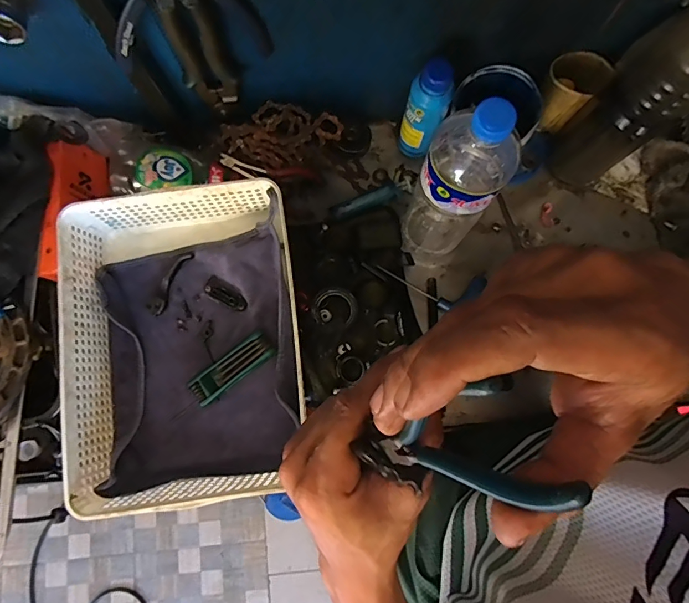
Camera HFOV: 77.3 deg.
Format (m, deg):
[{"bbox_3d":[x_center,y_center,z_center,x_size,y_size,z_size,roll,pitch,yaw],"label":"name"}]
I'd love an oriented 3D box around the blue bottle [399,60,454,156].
[{"bbox_3d":[0.097,-0.228,0.525,0.047,0.154,0.038,32,82,6],"label":"blue bottle"}]

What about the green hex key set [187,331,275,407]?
[{"bbox_3d":[-0.132,0.079,0.508,0.102,0.013,0.033,-37,81,-6],"label":"green hex key set"}]

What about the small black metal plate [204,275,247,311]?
[{"bbox_3d":[-0.145,-0.010,0.530,0.059,0.004,0.023,33,82,6],"label":"small black metal plate"}]

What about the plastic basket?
[{"bbox_3d":[-0.176,0.049,0.500,0.243,0.099,0.331,-7,80,0],"label":"plastic basket"}]

